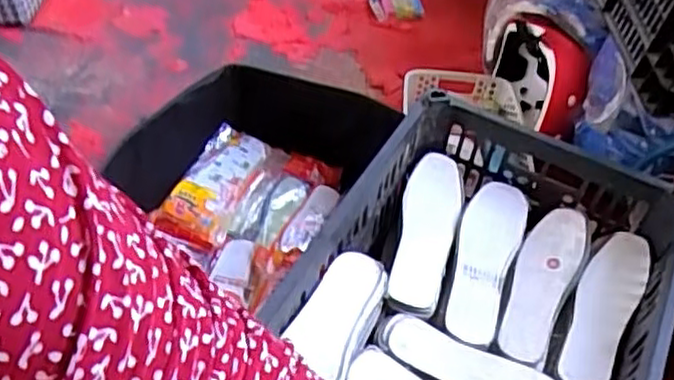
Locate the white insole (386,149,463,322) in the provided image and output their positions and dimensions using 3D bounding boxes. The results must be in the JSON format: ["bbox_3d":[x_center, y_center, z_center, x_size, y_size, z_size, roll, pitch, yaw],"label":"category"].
[{"bbox_3d":[0.105,0.046,0.826,0.067,0.019,0.220,13,48,7],"label":"white insole"}]

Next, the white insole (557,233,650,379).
[{"bbox_3d":[0.295,0.132,0.788,0.066,0.018,0.214,1,44,42],"label":"white insole"}]

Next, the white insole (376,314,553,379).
[{"bbox_3d":[0.151,0.187,0.719,0.225,0.015,0.065,26,51,18],"label":"white insole"}]

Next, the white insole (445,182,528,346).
[{"bbox_3d":[0.170,0.073,0.813,0.067,0.014,0.221,18,49,11],"label":"white insole"}]

